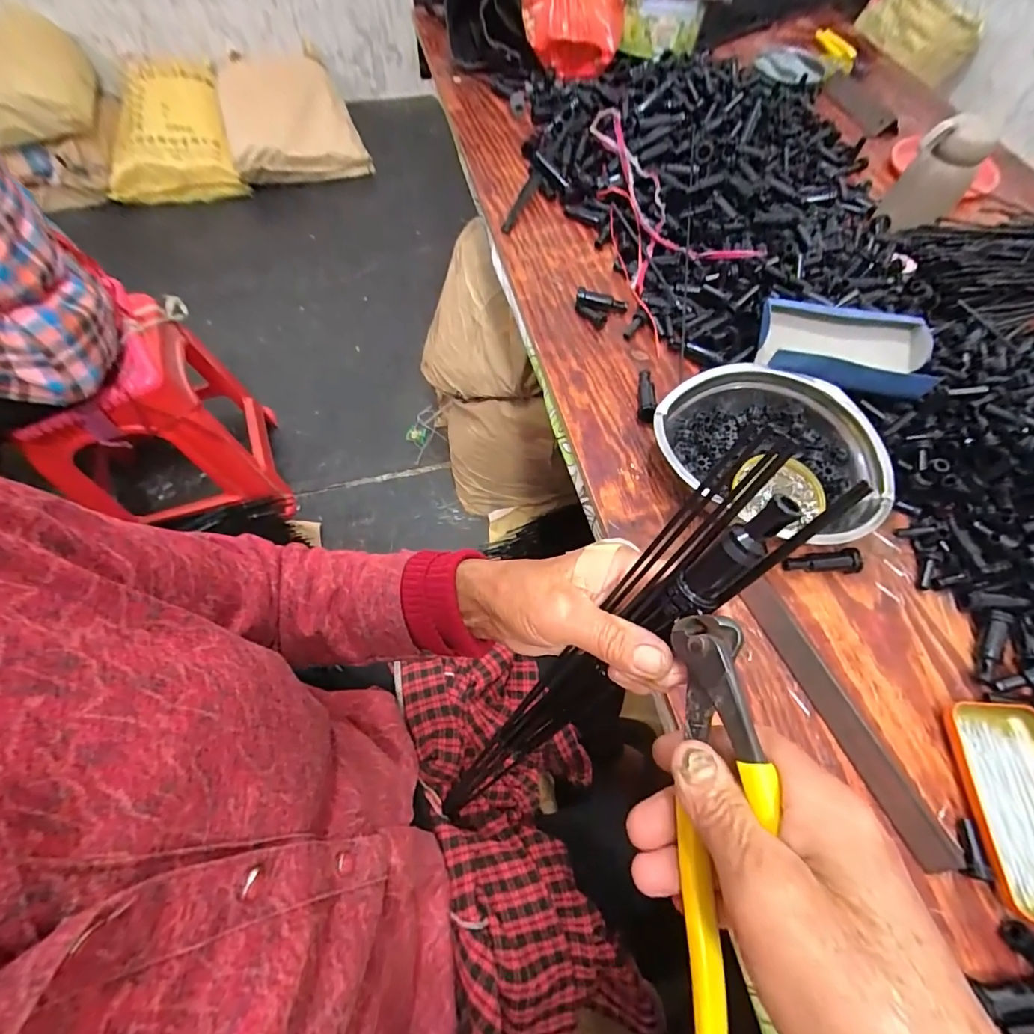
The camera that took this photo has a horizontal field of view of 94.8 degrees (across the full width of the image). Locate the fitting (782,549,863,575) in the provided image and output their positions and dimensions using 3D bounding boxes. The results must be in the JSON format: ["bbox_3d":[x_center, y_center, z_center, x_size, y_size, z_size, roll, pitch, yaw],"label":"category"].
[{"bbox_3d":[0.290,0.043,0.453,0.071,0.015,0.020,-3,64,-3],"label":"fitting"}]

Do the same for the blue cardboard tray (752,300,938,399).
[{"bbox_3d":[0.349,-0.181,0.501,0.183,0.034,0.110,7,64,2],"label":"blue cardboard tray"}]

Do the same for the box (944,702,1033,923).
[{"bbox_3d":[0.389,0.221,0.365,0.072,0.018,0.141,6,64,1],"label":"box"}]

